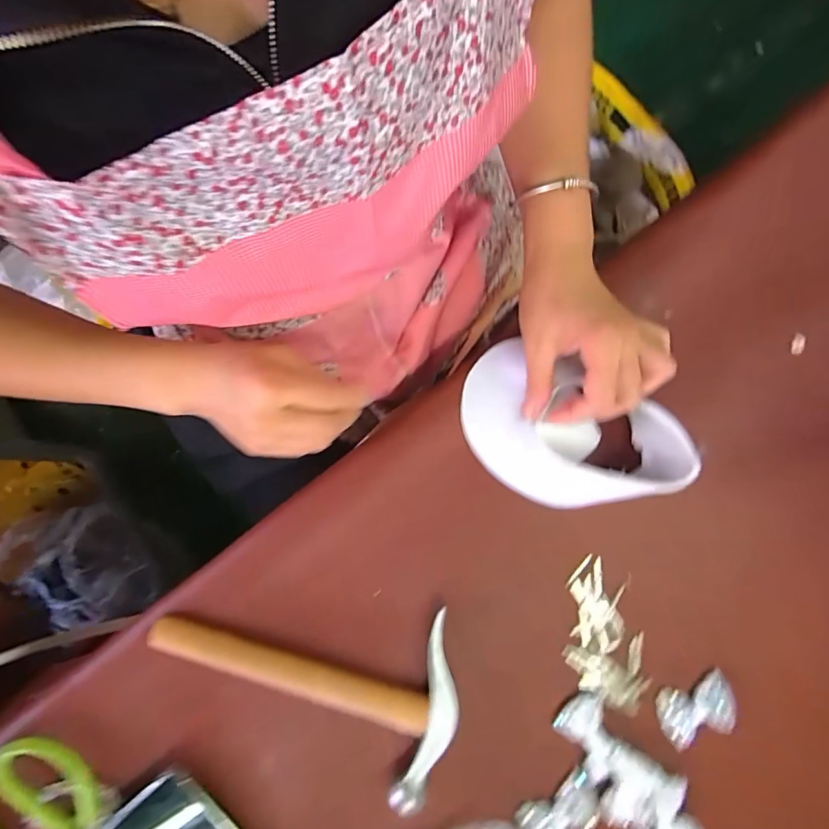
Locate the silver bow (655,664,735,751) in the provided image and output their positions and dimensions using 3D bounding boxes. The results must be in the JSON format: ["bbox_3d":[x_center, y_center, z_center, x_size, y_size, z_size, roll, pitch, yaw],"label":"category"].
[{"bbox_3d":[0.224,0.235,0.358,0.059,0.011,0.042,-21,83,-3],"label":"silver bow"}]

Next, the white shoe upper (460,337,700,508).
[{"bbox_3d":[0.120,0.014,0.362,0.174,0.059,0.113,35,82,6],"label":"white shoe upper"}]

